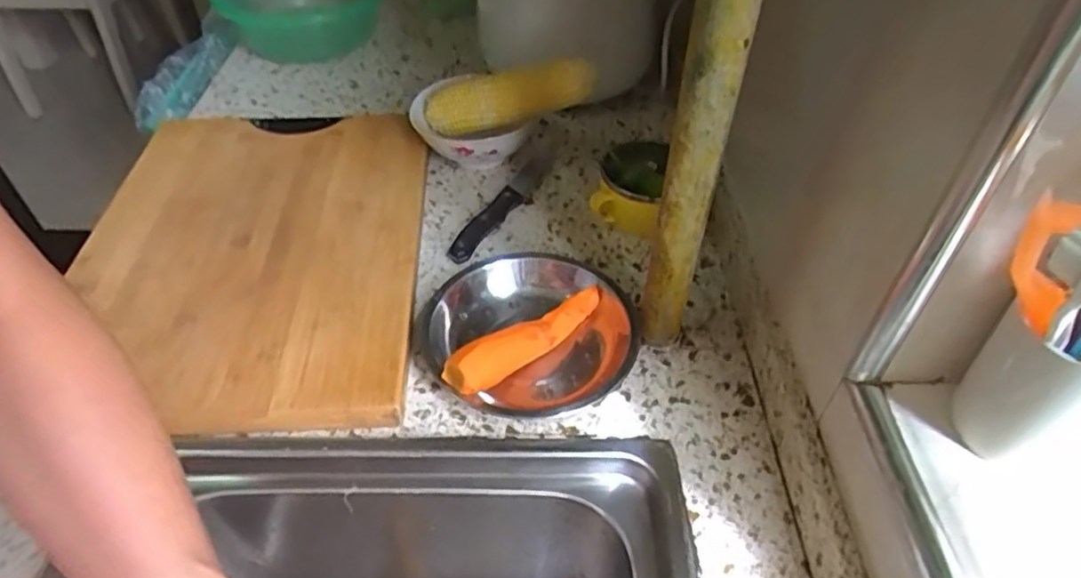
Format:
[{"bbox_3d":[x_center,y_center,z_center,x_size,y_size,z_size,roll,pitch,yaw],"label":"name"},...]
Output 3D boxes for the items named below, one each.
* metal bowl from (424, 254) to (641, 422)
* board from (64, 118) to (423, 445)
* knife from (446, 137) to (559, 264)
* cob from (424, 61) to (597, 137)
[{"bbox_3d":[-0.005,0.033,0.527,0.164,0.042,0.151,0,45,0],"label":"metal bowl"},{"bbox_3d":[-0.258,-0.037,0.599,0.291,0.033,0.374,-2,45,-3],"label":"board"},{"bbox_3d":[-0.027,-0.102,0.674,0.032,0.023,0.218,18,48,17],"label":"knife"},{"bbox_3d":[-0.033,-0.192,0.667,0.185,0.043,0.050,-8,43,18],"label":"cob"}]

